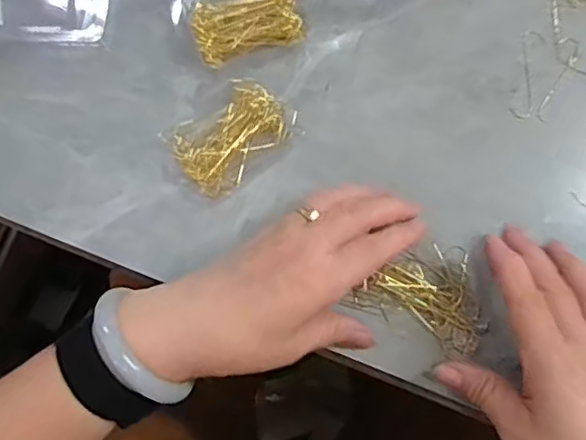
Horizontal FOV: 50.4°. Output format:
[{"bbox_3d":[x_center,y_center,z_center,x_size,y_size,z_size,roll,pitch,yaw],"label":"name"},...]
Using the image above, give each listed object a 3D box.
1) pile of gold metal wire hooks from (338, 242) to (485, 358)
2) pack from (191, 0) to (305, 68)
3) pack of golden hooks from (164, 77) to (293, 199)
[{"bbox_3d":[0.083,0.040,0.372,0.076,0.013,0.057,25,77,7],"label":"pile of gold metal wire hooks"},{"bbox_3d":[-0.031,-0.130,0.410,0.068,0.020,0.044,-17,76,-3],"label":"pack"},{"bbox_3d":[-0.040,-0.054,0.392,0.073,0.017,0.053,-43,79,-9],"label":"pack of golden hooks"}]

